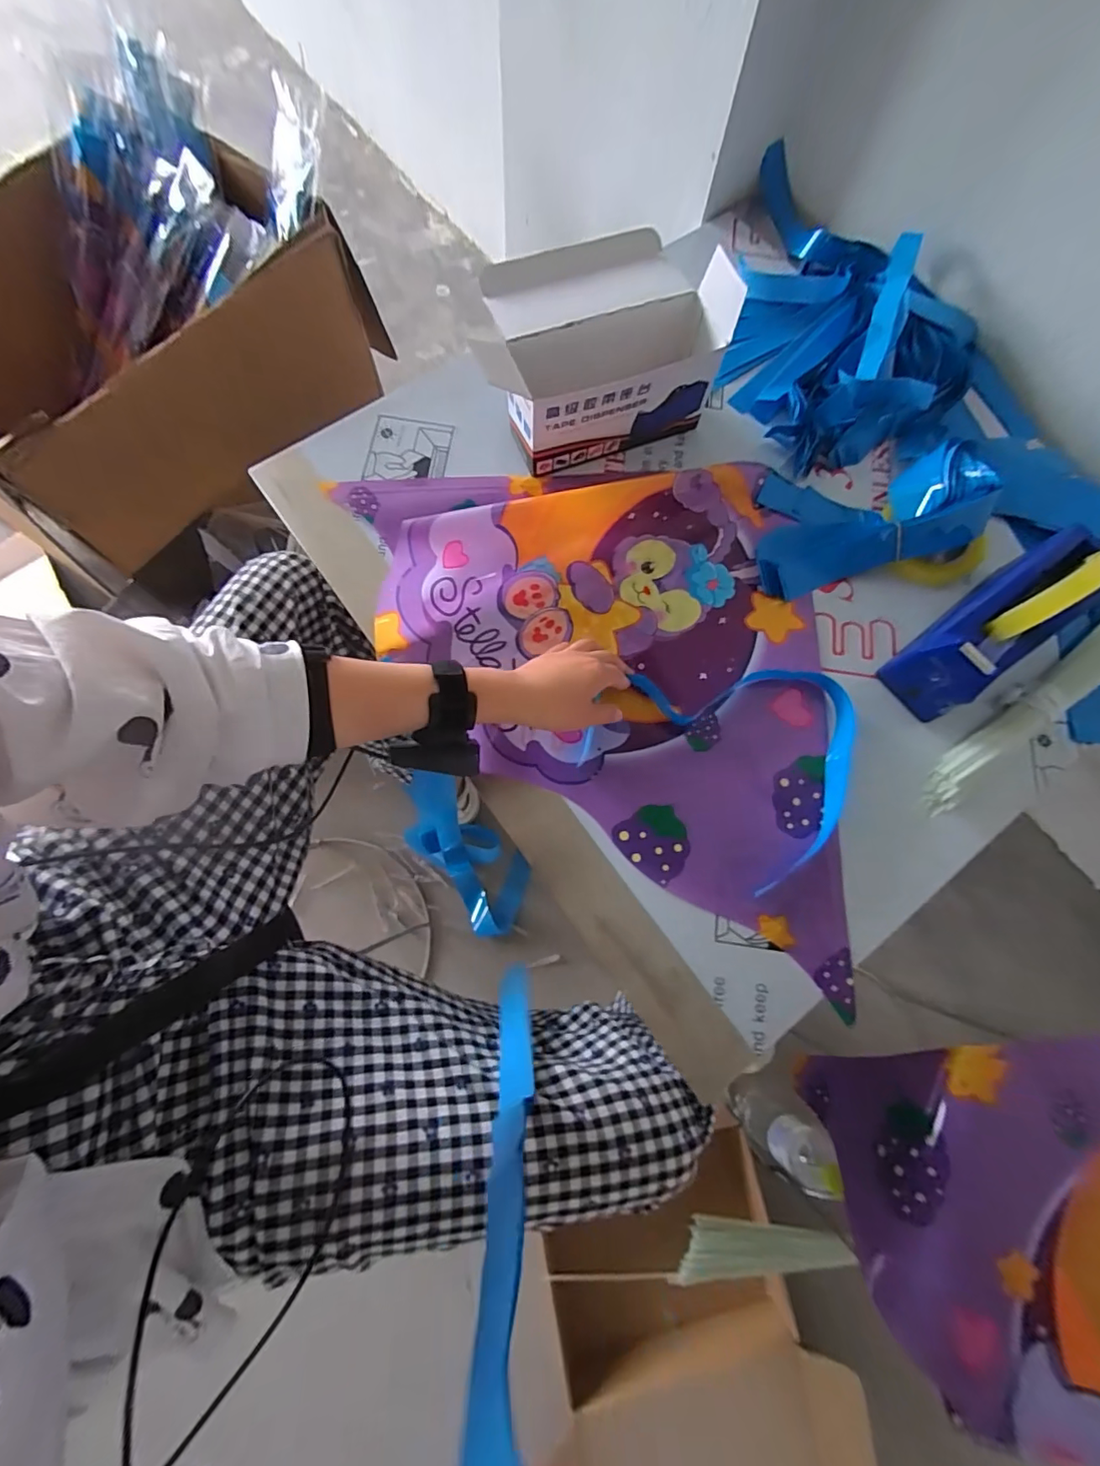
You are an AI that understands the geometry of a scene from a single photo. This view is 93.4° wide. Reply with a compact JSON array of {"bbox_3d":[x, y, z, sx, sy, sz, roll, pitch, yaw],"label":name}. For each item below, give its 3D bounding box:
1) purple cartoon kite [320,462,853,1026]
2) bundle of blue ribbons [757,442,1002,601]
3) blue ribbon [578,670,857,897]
[{"bbox_3d":[0.075,-0.013,0.504,0.435,0.081,0.512,-11,79,-3],"label":"purple cartoon kite"},{"bbox_3d":[0.349,-0.242,0.568,0.270,0.074,0.142,-16,76,-6],"label":"bundle of blue ribbons"},{"bbox_3d":[0.188,0.010,0.526,0.237,0.027,0.221,40,81,7],"label":"blue ribbon"}]

